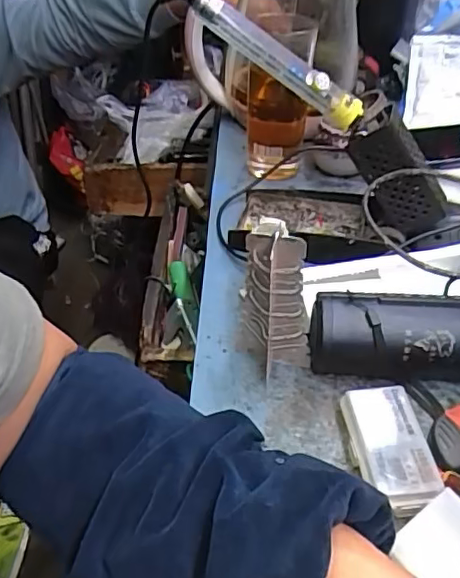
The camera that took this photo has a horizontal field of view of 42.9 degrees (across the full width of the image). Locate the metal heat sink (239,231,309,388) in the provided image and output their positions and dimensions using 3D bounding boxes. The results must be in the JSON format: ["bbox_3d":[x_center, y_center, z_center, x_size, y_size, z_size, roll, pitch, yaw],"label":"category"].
[{"bbox_3d":[0.032,0.011,0.398,0.033,0.116,0.037,-24,47,-25],"label":"metal heat sink"}]

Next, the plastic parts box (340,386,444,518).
[{"bbox_3d":[0.100,0.100,0.369,0.042,0.018,0.084,-4,42,-6],"label":"plastic parts box"}]

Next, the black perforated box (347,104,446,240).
[{"bbox_3d":[0.132,-0.085,0.466,0.051,0.102,0.022,-19,35,25],"label":"black perforated box"}]

